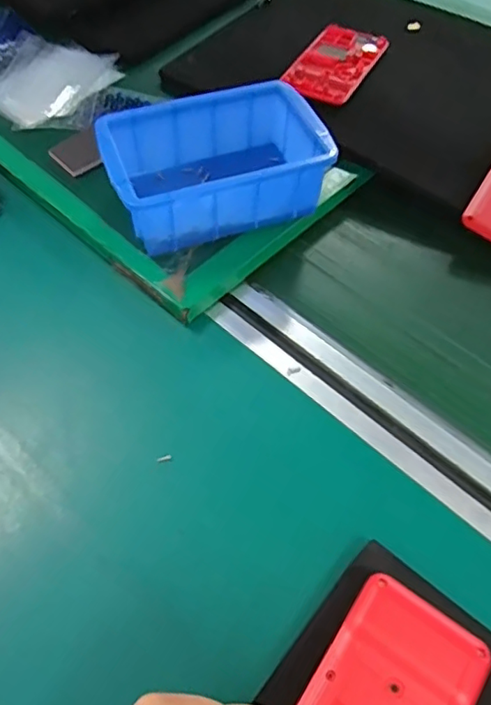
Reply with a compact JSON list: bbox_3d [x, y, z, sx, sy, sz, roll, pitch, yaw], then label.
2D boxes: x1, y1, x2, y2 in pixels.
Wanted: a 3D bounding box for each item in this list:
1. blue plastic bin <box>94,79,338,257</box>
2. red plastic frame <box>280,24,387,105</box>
[{"bbox_3d":[-0.022,-0.132,0.402,0.142,0.055,0.094,-16,59,-13],"label":"blue plastic bin"},{"bbox_3d":[0.081,-0.261,0.502,0.063,0.007,0.123,25,59,13],"label":"red plastic frame"}]

